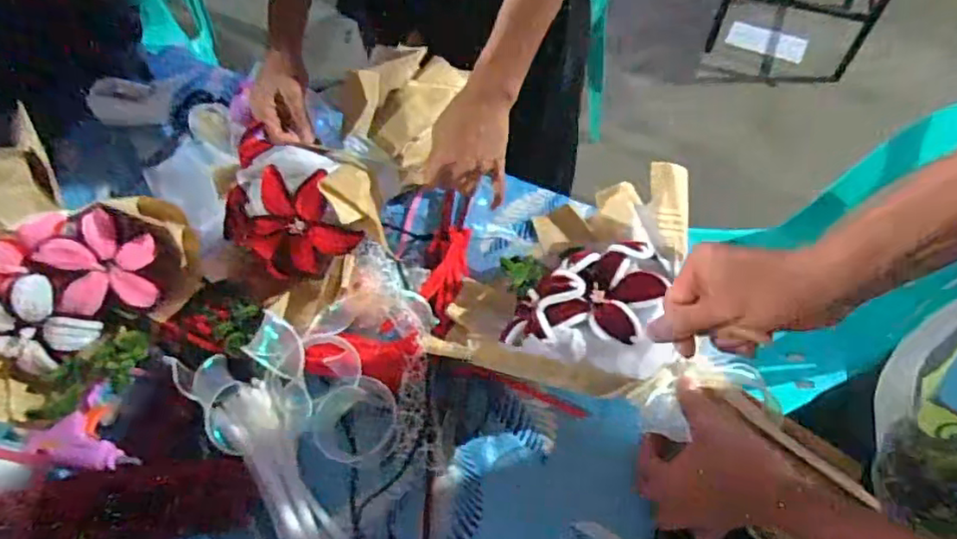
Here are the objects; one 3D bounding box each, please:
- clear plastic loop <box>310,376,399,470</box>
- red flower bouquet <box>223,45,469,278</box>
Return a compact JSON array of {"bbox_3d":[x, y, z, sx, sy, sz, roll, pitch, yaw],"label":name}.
[{"bbox_3d":[-0.122,0.152,0.619,0.083,0.015,0.086,1,79,-4],"label":"clear plastic loop"},{"bbox_3d":[-0.152,-0.171,0.701,0.178,0.121,0.354,17,63,11],"label":"red flower bouquet"}]

